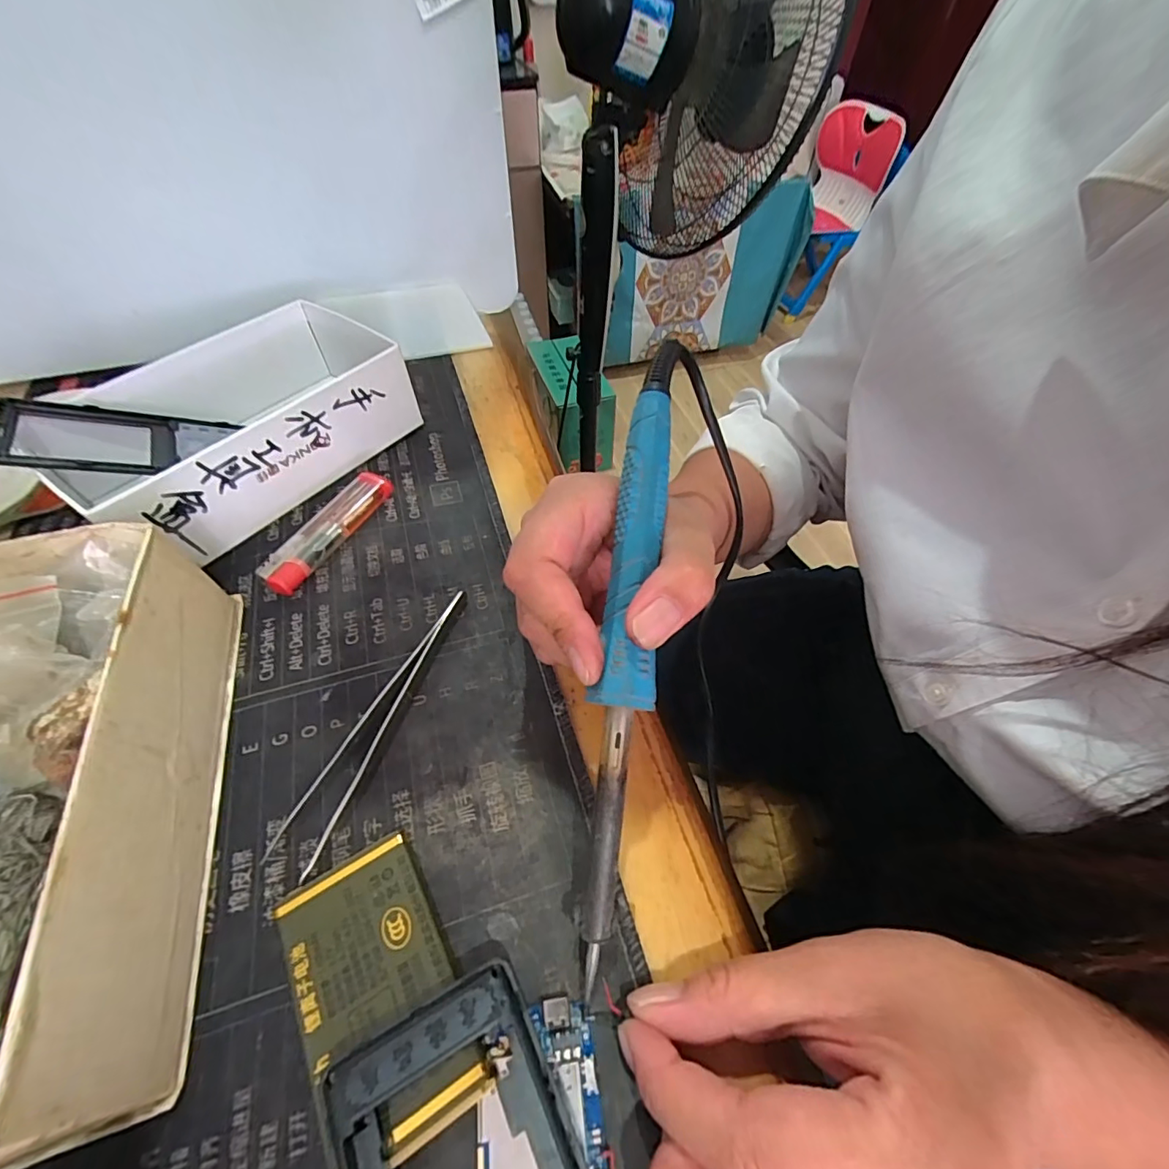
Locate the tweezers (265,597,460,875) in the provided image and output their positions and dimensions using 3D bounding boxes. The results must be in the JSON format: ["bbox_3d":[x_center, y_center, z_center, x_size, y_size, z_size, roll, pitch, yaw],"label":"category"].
[{"bbox_3d":[-0.088,0.052,0.218,0.019,0.010,0.125,15,53,9],"label":"tweezers"}]

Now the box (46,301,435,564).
[{"bbox_3d":[-0.194,-0.098,0.303,0.108,0.055,0.183,32,58,21],"label":"box"}]

